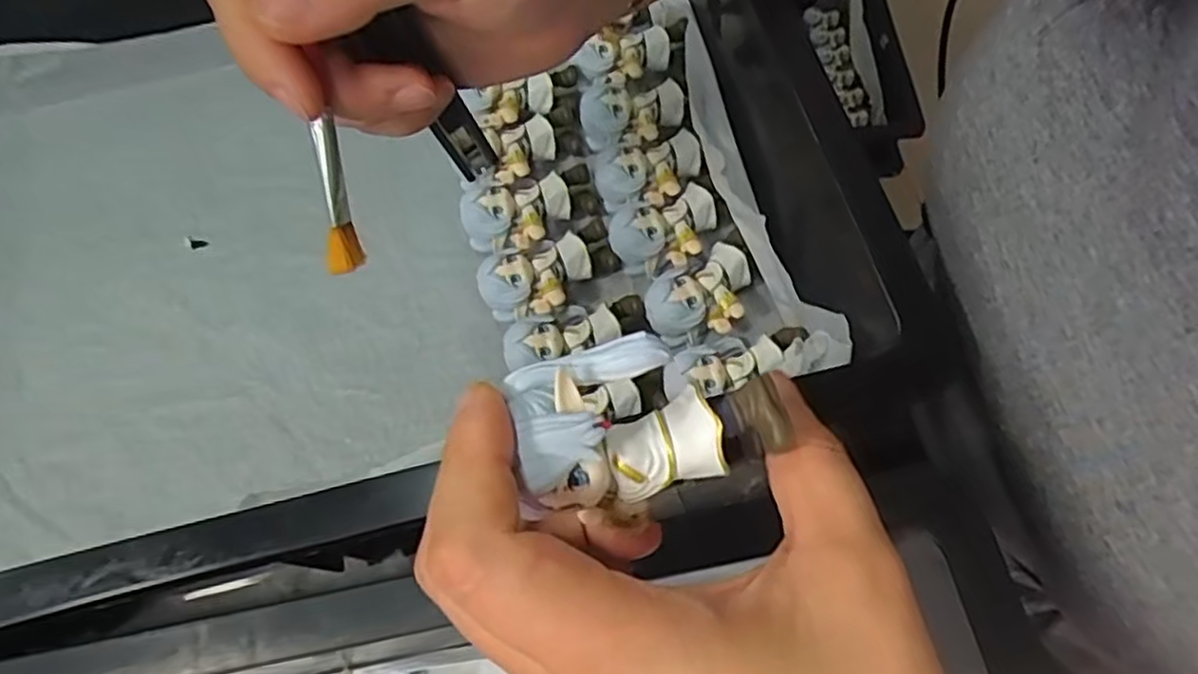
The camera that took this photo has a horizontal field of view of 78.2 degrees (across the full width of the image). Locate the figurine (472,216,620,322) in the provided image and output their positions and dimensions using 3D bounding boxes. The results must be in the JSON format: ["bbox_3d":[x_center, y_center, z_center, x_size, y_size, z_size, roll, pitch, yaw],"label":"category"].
[{"bbox_3d":[-0.022,-0.027,0.339,0.063,0.027,0.033,-28,70,-11],"label":"figurine"}]

